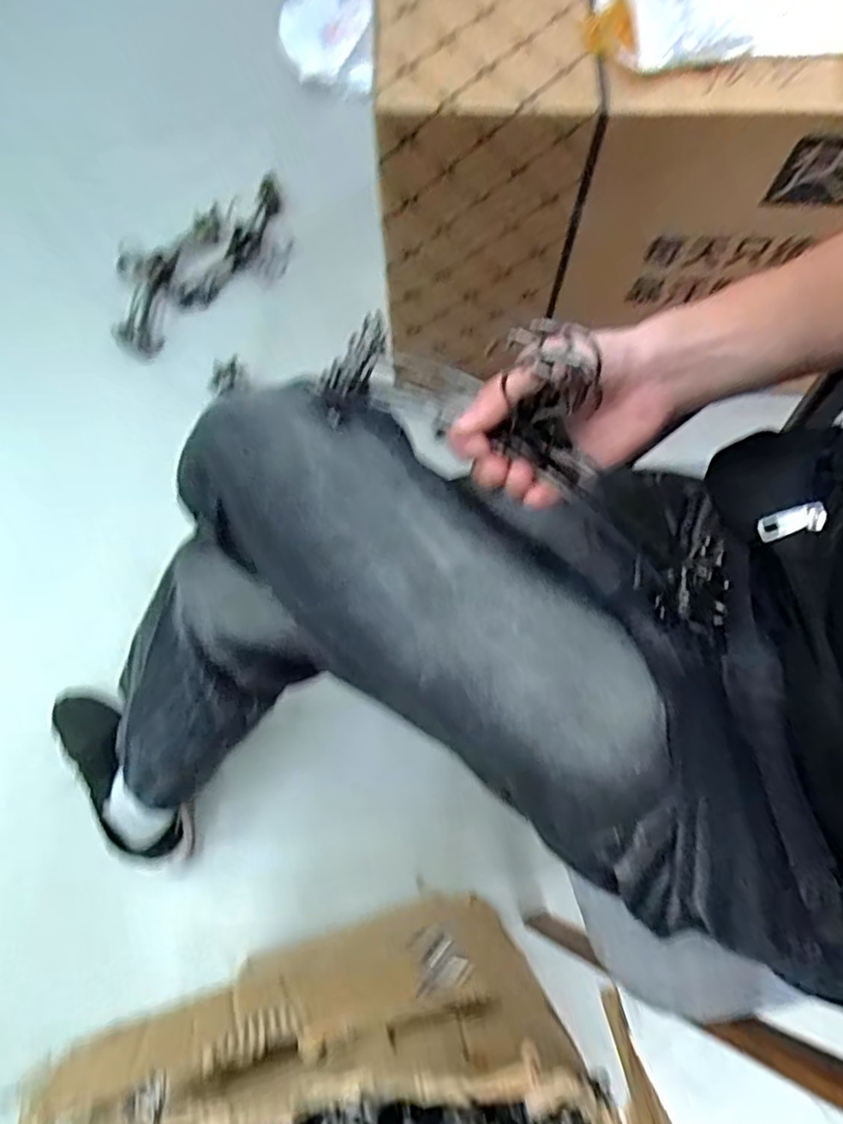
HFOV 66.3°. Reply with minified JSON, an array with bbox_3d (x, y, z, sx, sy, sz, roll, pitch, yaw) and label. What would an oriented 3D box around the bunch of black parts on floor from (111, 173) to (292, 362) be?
[{"bbox_3d":[-0.396,-0.546,1.174,0.414,0.086,0.150,-41,78,-11],"label":"bunch of black parts on floor"}]

